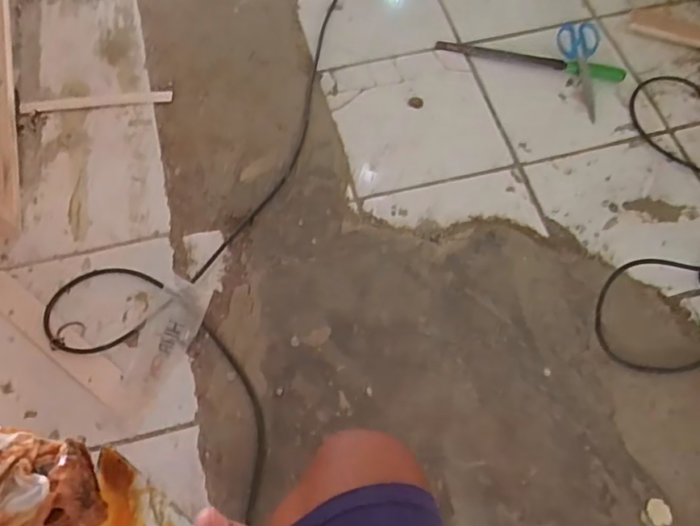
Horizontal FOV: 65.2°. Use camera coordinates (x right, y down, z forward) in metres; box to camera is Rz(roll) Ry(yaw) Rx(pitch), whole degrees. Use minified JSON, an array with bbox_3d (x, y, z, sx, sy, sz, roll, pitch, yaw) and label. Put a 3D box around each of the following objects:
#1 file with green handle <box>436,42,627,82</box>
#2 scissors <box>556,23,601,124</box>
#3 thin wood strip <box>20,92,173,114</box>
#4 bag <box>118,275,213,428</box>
[{"bbox_3d":[0.363,-0.411,1.098,0.370,0.022,0.035,15,63,4],"label":"file with green handle"},{"bbox_3d":[0.459,-0.376,1.076,0.083,0.018,0.211,-3,79,-5],"label":"scissors"},{"bbox_3d":[-0.458,-0.294,0.995,0.258,0.006,0.026,-8,64,-7],"label":"thin wood strip"},{"bbox_3d":[-0.273,0.120,0.787,0.074,0.024,0.211,19,63,6],"label":"bag"}]

